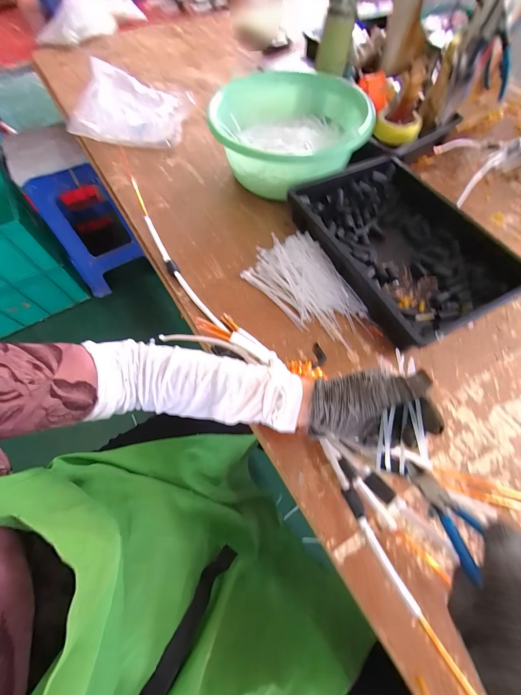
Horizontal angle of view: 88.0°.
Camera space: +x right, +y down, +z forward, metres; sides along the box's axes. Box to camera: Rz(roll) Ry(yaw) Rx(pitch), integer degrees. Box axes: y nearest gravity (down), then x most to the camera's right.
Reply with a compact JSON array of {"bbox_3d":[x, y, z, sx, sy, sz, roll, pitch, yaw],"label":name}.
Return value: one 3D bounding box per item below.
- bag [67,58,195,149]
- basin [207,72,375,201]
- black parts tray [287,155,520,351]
[{"bbox_3d":[-0.304,-0.579,0.647,0.262,0.095,0.184,-2,64,-1],"label":"bag"},{"bbox_3d":[0.055,-0.427,0.560,0.282,0.122,0.307,0,64,0],"label":"basin"},{"bbox_3d":[0.243,-0.191,0.481,0.254,0.058,0.369,-26,67,-12],"label":"black parts tray"}]

